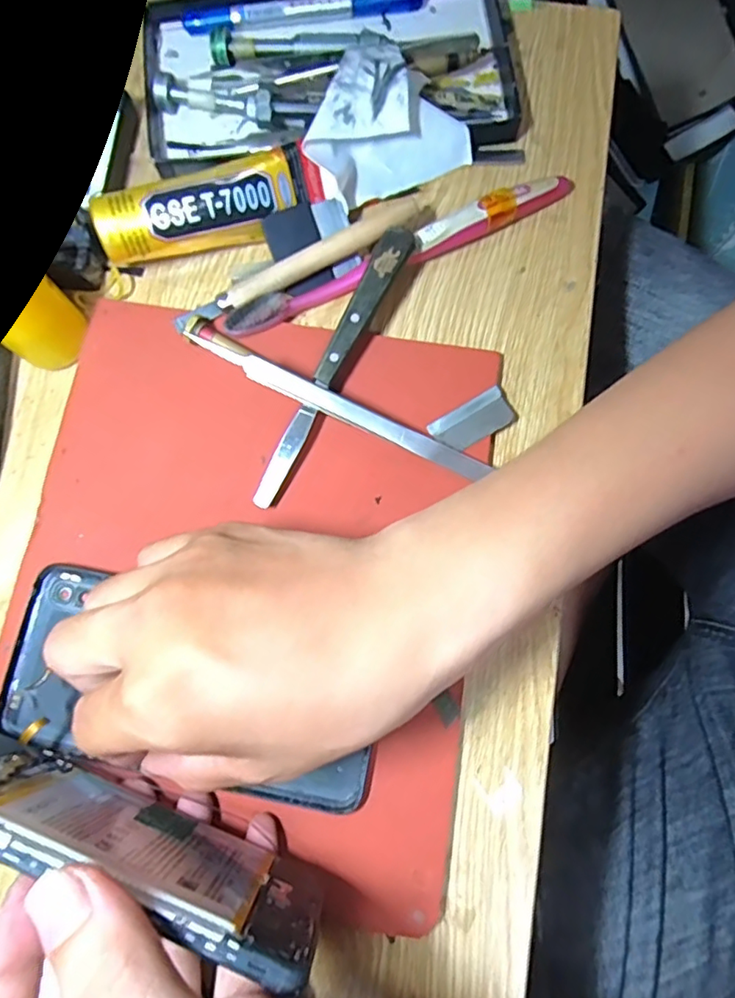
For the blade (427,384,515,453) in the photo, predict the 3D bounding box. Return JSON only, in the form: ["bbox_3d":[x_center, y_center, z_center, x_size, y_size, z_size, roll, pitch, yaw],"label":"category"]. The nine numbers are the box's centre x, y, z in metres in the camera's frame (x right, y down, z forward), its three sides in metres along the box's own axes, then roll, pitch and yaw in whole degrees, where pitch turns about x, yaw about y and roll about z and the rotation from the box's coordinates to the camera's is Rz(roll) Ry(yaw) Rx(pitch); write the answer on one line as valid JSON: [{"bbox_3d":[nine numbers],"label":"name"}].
[{"bbox_3d":[0.050,-0.037,0.266,0.040,0.004,0.019,-28,80,-6],"label":"blade"}]

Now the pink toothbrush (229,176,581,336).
[{"bbox_3d":[0.017,-0.124,0.279,0.186,0.016,0.018,-25,80,-5],"label":"pink toothbrush"}]

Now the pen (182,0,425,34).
[{"bbox_3d":[-0.034,-0.269,0.312,0.132,0.010,0.014,-10,79,-3],"label":"pen"}]

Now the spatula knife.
[{"bbox_3d":[-0.016,-0.062,0.262,0.014,0.020,0.143,26,80,4],"label":"spatula knife"}]

